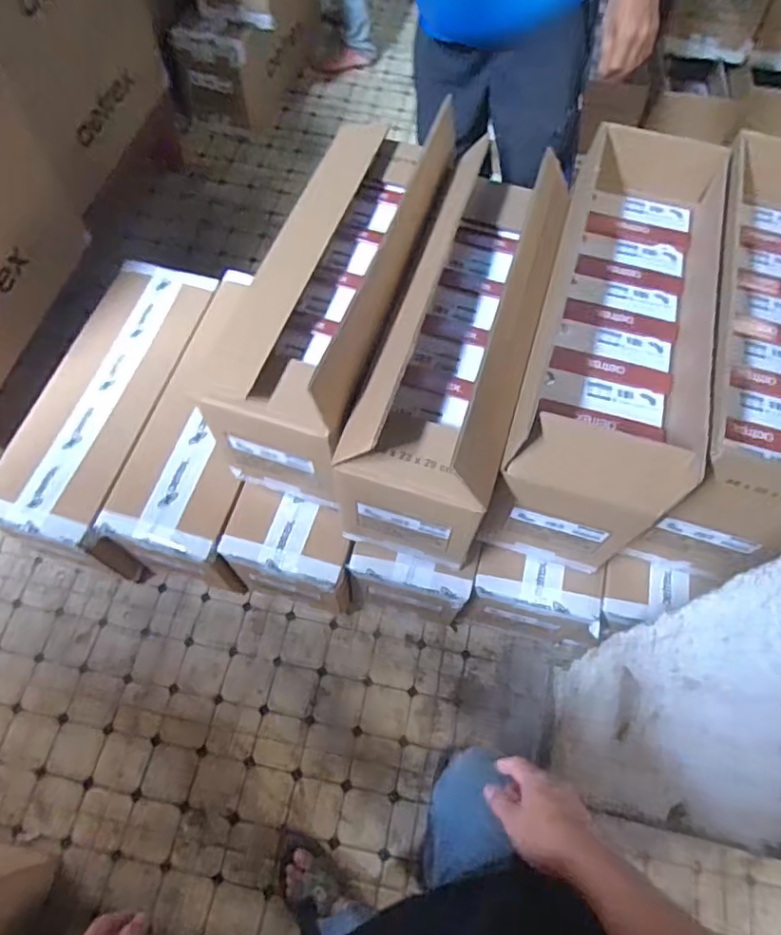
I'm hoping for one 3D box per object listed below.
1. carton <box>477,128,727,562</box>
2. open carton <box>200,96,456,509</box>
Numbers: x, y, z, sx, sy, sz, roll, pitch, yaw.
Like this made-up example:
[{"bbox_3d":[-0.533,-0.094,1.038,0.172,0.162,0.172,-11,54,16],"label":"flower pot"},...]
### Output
[{"bbox_3d":[0.389,-0.252,1.004,0.240,0.277,0.756,15,67,6],"label":"carton"},{"bbox_3d":[-0.084,-0.304,1.062,0.261,0.354,0.656,21,66,7],"label":"open carton"}]

